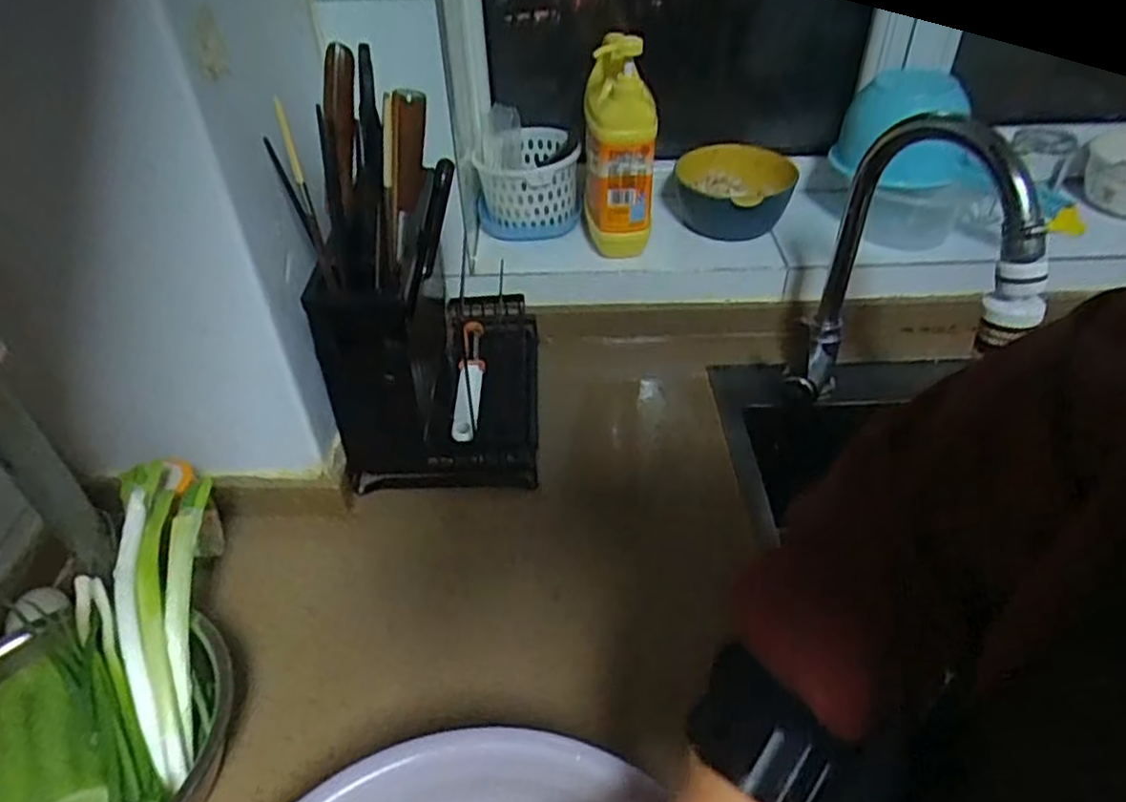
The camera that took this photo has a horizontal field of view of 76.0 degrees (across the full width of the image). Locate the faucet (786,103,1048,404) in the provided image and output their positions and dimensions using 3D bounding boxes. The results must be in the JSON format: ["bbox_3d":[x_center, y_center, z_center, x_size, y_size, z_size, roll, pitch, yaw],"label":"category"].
[{"bbox_3d":[0.310,-0.091,0.666,0.098,0.317,0.200,5,38,-13],"label":"faucet"}]

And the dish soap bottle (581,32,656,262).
[{"bbox_3d":[0.068,-0.285,0.828,0.080,0.250,0.102,1,43,2],"label":"dish soap bottle"}]

